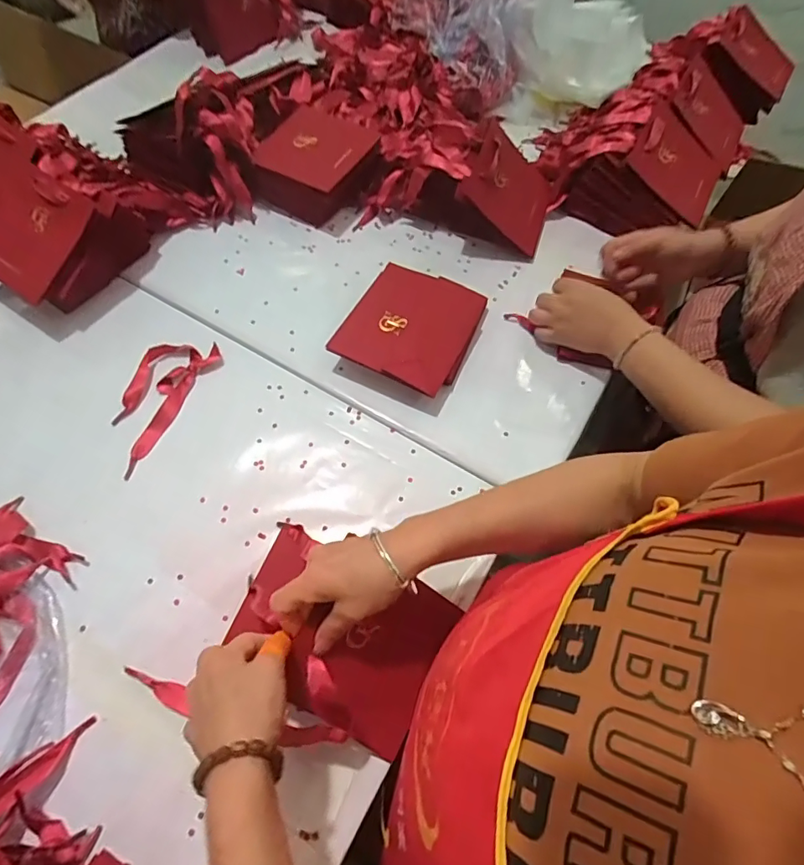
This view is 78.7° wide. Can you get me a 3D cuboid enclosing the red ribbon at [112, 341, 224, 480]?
[{"bbox_3d":[-0.286,-0.043,0.568,0.073,0.018,0.168,24,65,11],"label":"red ribbon"}]

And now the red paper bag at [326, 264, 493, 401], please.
[{"bbox_3d":[0.014,-0.128,0.592,0.140,0.044,0.169,23,65,10],"label":"red paper bag"}]

